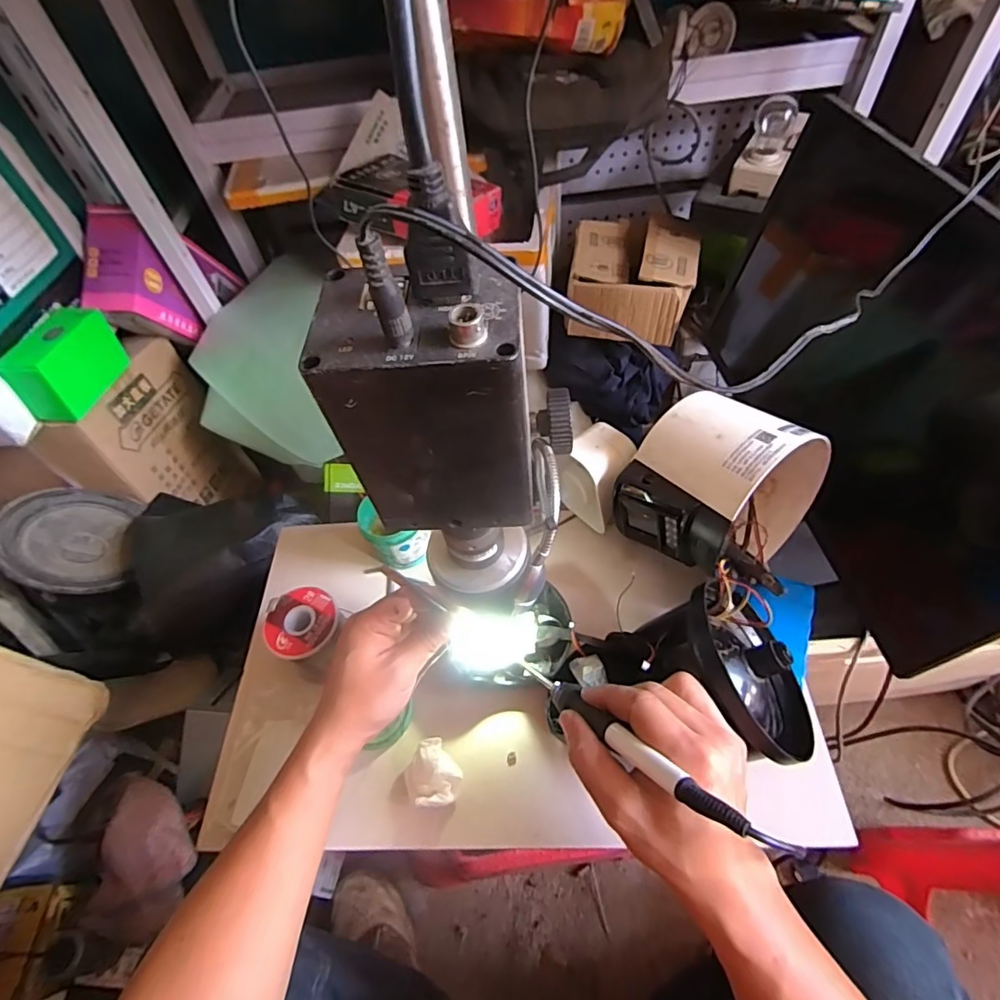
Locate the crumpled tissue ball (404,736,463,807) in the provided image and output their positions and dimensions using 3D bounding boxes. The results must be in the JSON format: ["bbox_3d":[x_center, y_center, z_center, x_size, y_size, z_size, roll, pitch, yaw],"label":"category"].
[{"bbox_3d":[-0.054,0.219,0.418,0.040,0.027,0.044,-3,53,4],"label":"crumpled tissue ball"}]

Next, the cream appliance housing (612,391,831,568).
[{"bbox_3d":[0.194,-0.020,0.456,0.154,0.120,0.126,-37,59,-20],"label":"cream appliance housing"}]

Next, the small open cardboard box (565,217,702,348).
[{"bbox_3d":[0.235,-0.399,0.943,0.214,0.096,0.248,9,55,12],"label":"small open cardboard box"}]

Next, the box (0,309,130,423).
[{"bbox_3d":[-0.642,-0.204,0.788,0.049,0.102,0.163,4,54,9],"label":"box"}]

